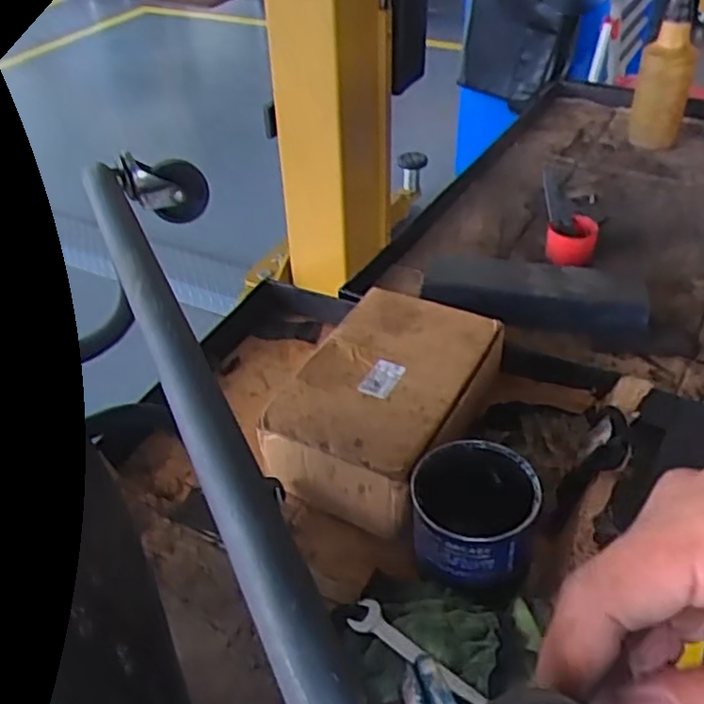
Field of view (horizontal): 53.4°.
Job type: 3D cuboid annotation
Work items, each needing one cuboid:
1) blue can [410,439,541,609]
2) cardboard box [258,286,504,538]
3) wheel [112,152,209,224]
[{"bbox_3d":[0.097,0.138,0.573,0.100,0.083,0.104,11,42,15],"label":"blue can"},{"bbox_3d":[0.035,0.047,0.708,0.157,0.081,0.235,18,44,23],"label":"cardboard box"},{"bbox_3d":[-0.119,-0.106,0.441,0.052,0.043,0.028,-12,41,-12],"label":"wheel"}]

